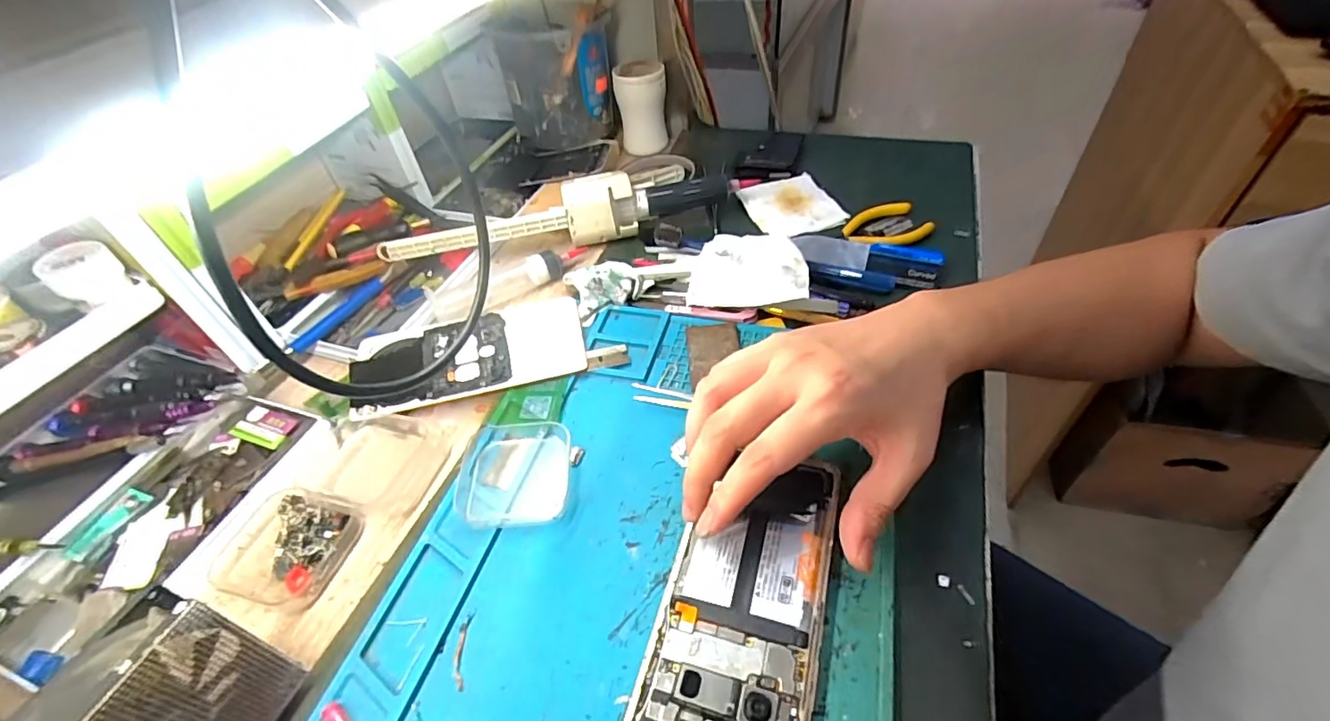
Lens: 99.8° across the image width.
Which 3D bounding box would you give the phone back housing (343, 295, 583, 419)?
[{"bbox_3d":[-0.139,-0.004,0.401,0.160,0.013,0.072,-13,47,-6],"label":"phone back housing"}]

